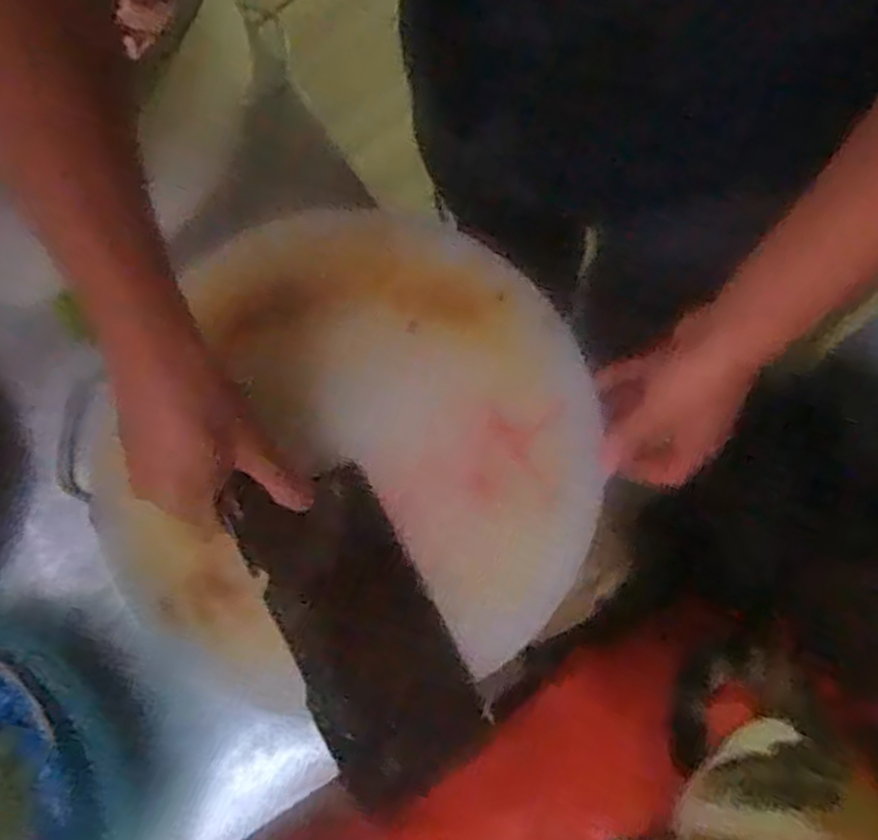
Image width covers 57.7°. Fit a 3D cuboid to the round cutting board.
[{"bbox_3d":[-0.070,0.026,0.570,0.357,0.045,0.350,0,78,1],"label":"round cutting board"}]

